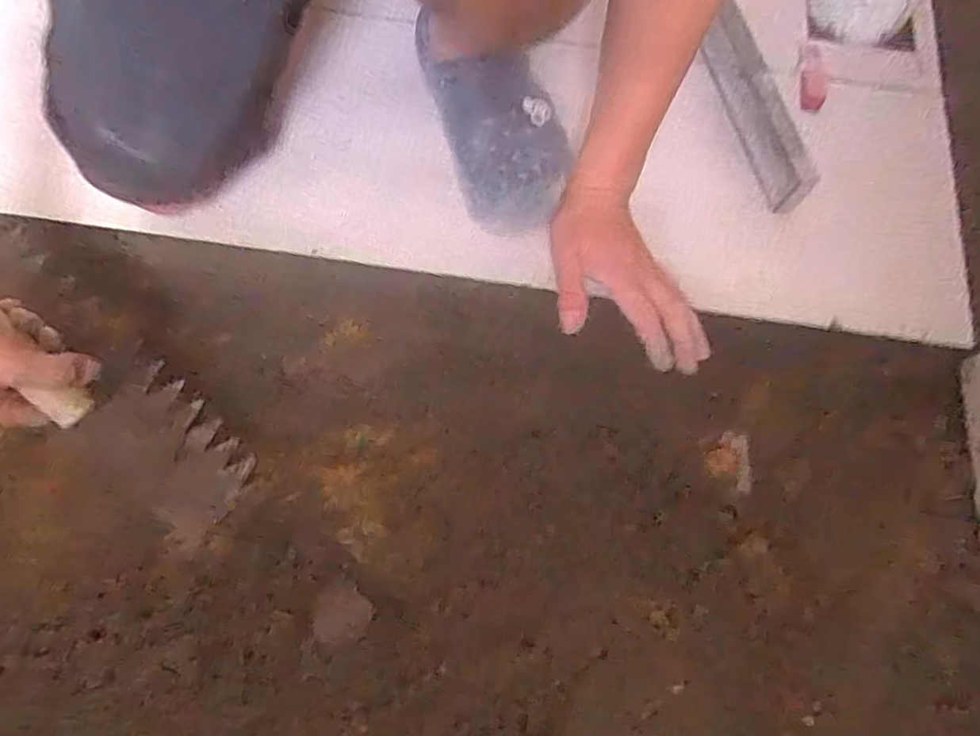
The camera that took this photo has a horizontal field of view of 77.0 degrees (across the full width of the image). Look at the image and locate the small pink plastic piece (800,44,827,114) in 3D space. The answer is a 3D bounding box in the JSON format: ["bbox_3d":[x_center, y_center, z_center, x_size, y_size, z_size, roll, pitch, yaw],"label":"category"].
[{"bbox_3d":[0.340,-0.305,0.650,0.024,0.012,0.078,2,83,-2],"label":"small pink plastic piece"}]

